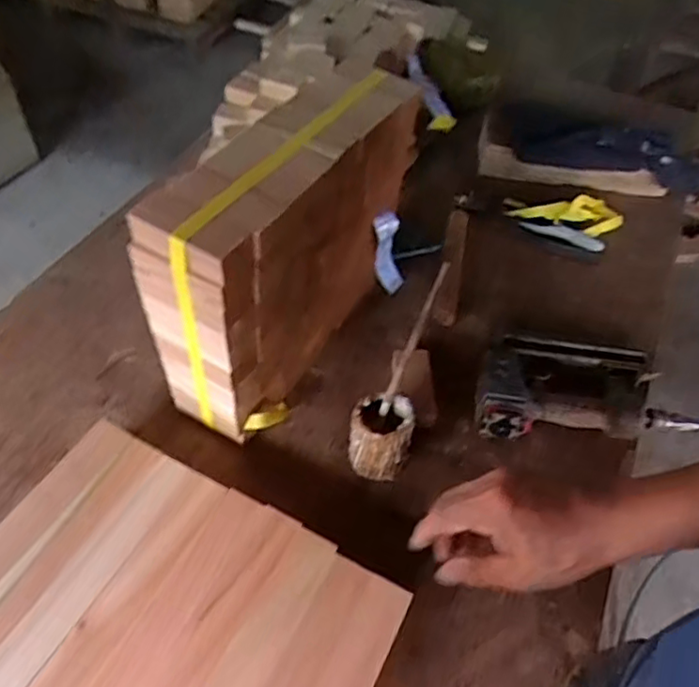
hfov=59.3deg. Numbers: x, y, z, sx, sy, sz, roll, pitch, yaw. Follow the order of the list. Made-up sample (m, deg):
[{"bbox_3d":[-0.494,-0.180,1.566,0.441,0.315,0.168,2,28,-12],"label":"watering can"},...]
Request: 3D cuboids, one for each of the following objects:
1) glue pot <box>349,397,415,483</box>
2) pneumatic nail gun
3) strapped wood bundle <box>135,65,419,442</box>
[{"bbox_3d":[0.035,0.111,0.695,0.067,0.098,0.061,12,51,6],"label":"glue pot"},{"bbox_3d":[0.266,0.045,0.767,0.237,0.076,0.153,1,51,-5],"label":"pneumatic nail gun"},{"bbox_3d":[-0.060,-0.108,0.693,0.105,0.276,0.345,29,54,17],"label":"strapped wood bundle"}]

